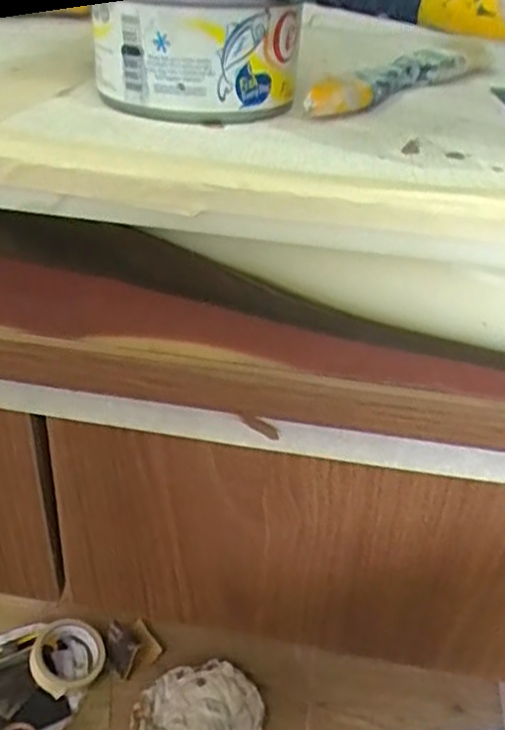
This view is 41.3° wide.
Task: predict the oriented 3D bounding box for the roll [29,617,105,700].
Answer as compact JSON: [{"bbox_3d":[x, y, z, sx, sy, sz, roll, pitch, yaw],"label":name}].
[{"bbox_3d":[-0.257,0.400,0.931,0.105,0.031,0.104,3,34,-2],"label":"roll"}]

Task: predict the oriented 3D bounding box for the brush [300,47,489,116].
[{"bbox_3d":[0.077,-0.139,0.320,0.012,0.014,0.176,25,39,28],"label":"brush"}]

